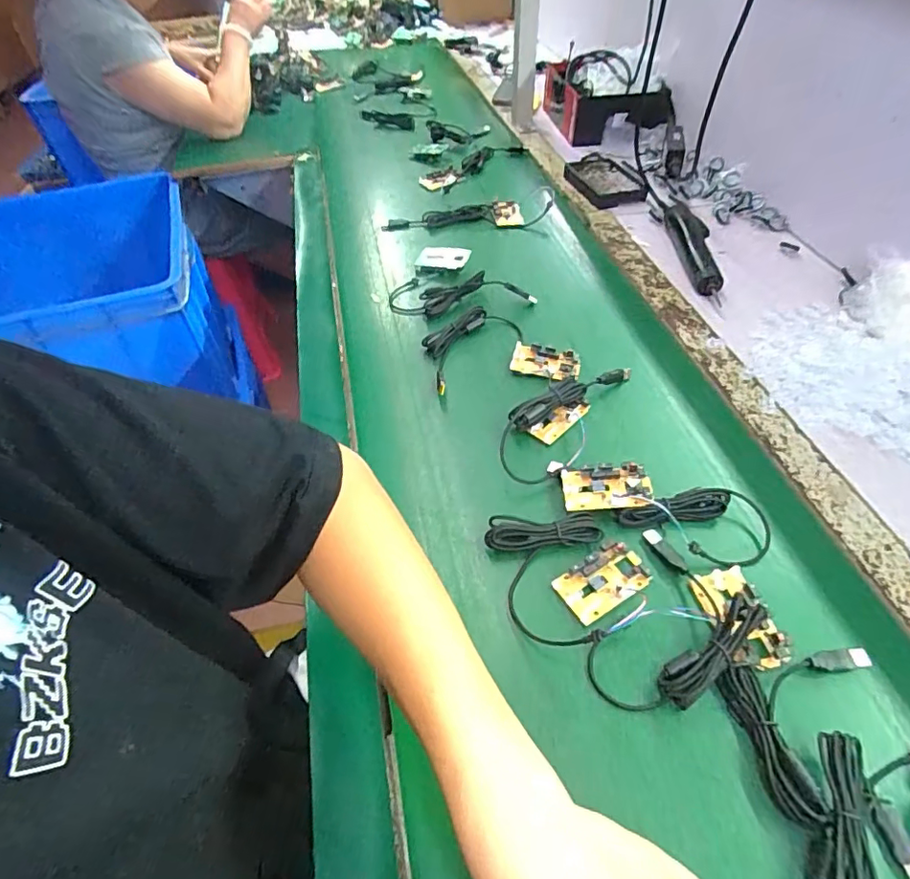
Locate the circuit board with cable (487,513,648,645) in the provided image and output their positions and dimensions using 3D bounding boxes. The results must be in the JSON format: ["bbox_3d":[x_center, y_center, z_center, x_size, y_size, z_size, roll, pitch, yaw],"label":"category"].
[{"bbox_3d":[0.099,0.107,0.440,0.120,0.028,0.129,-12,49,-9],"label":"circuit board with cable"}]

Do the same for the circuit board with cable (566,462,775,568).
[{"bbox_3d":[0.187,0.063,0.477,0.181,0.024,0.071,11,49,11],"label":"circuit board with cable"}]

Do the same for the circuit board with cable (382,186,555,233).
[{"bbox_3d":[0.036,-0.362,0.871,0.289,0.022,0.103,-13,49,-9],"label":"circuit board with cable"}]

